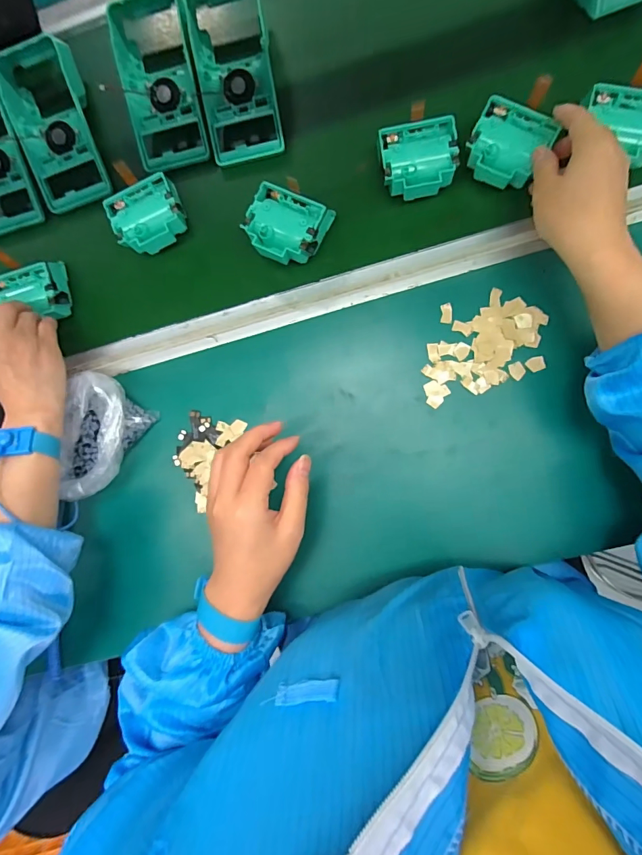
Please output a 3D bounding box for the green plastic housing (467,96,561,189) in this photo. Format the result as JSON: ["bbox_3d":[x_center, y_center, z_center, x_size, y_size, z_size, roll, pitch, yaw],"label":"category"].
[{"bbox_3d":[0.181,-0.276,0.402,0.069,0.028,0.063,31,90,0],"label":"green plastic housing"}]

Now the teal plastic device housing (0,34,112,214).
[{"bbox_3d":[-0.313,-0.355,0.490,0.087,0.050,0.191,-17,90,0],"label":"teal plastic device housing"}]

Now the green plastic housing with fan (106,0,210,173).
[{"bbox_3d":[-0.183,-0.397,0.460,0.085,0.037,0.202,-10,90,0],"label":"green plastic housing with fan"}]

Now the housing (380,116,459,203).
[{"bbox_3d":[0.096,-0.268,0.421,0.076,0.043,0.068,-9,90,0],"label":"housing"}]

